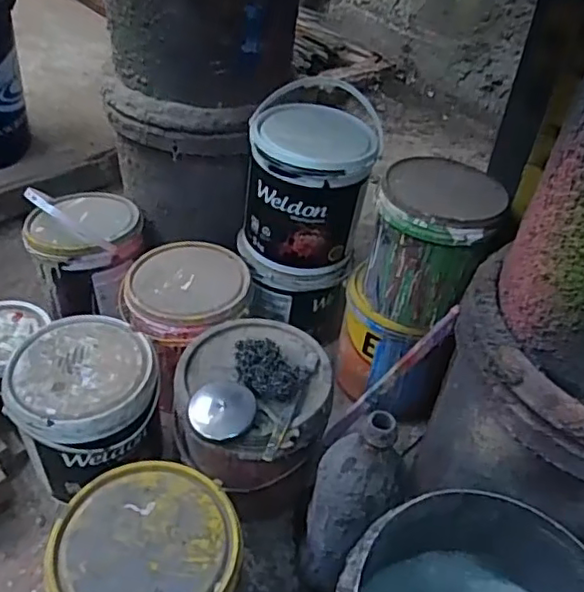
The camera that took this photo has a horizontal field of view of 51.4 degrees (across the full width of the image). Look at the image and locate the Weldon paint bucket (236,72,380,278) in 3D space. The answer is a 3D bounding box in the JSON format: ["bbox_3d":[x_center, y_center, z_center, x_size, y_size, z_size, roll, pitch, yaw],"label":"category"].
[{"bbox_3d":[0.015,-0.153,0.897,0.178,0.205,0.158,35,51,28],"label":"Weldon paint bucket"}]

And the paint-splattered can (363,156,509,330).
[{"bbox_3d":[0.187,-0.079,0.817,0.153,0.171,0.168,20,45,15],"label":"paint-splattered can"}]

